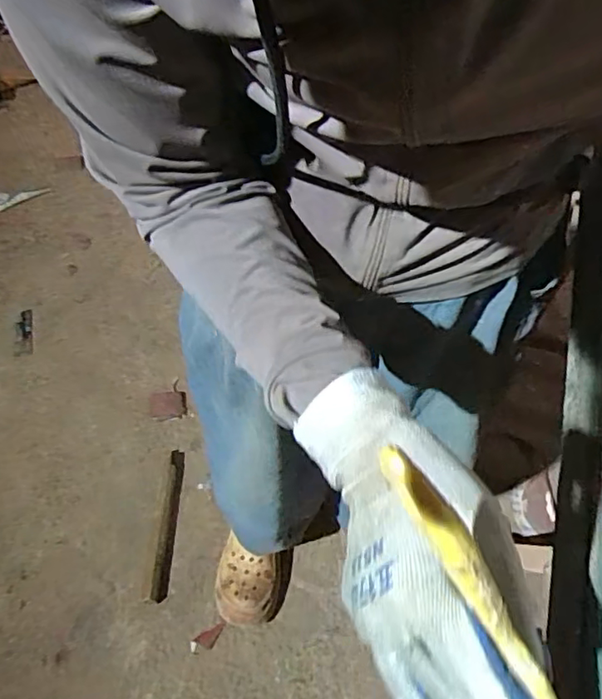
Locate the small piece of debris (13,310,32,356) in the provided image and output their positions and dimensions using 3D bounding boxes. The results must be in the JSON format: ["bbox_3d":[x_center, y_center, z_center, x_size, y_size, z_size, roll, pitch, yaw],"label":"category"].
[{"bbox_3d":[-0.714,-0.042,1.481,0.042,0.009,0.170,-10,46,-15],"label":"small piece of debris"}]

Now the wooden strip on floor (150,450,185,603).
[{"bbox_3d":[-0.268,0.349,1.175,0.029,0.024,0.311,-2,52,1],"label":"wooden strip on floor"}]

